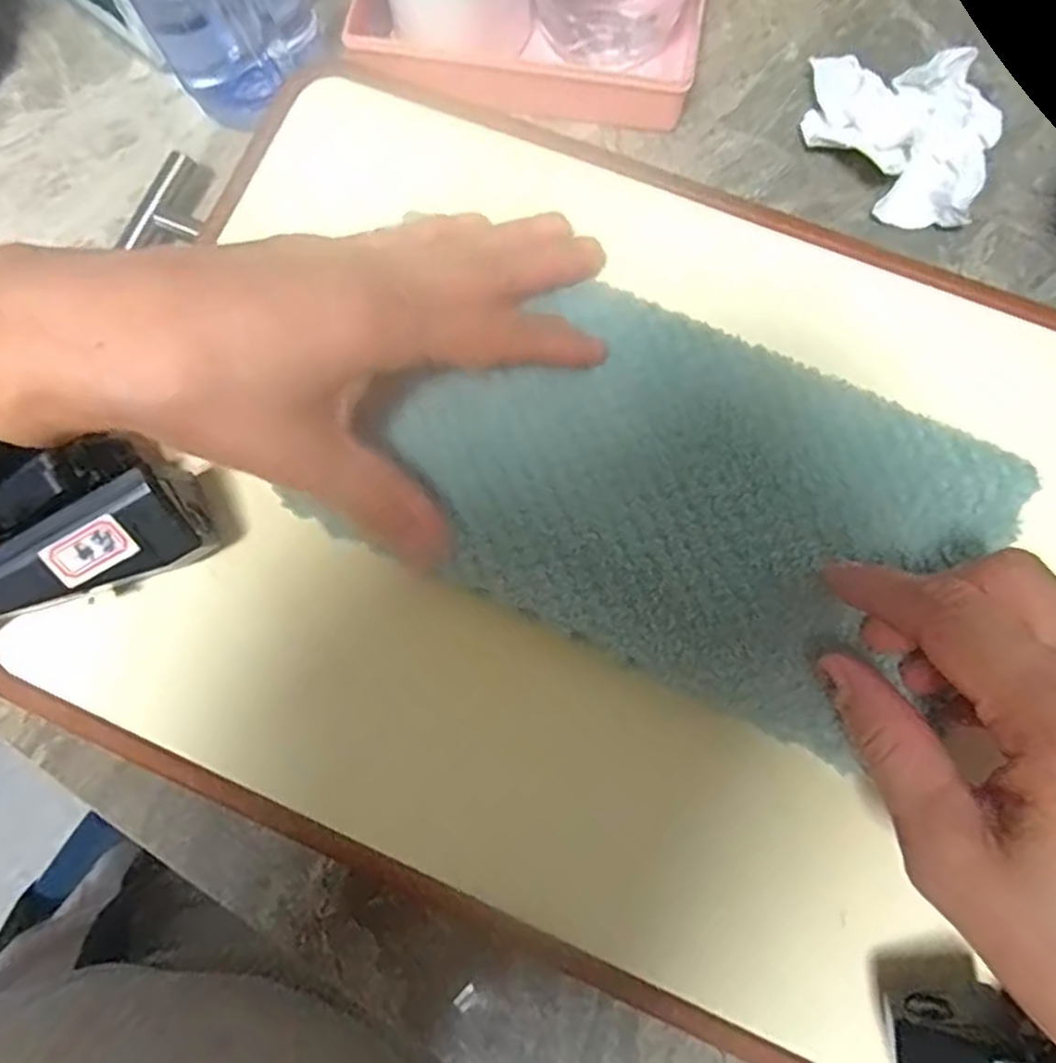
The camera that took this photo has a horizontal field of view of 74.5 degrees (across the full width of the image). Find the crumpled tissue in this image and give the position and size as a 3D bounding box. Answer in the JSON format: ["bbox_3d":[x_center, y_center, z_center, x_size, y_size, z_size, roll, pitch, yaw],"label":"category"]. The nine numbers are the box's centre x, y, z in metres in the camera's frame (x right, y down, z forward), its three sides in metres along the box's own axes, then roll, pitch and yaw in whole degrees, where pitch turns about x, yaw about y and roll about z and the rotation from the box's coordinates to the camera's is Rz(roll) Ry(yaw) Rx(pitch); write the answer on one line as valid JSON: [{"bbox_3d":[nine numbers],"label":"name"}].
[{"bbox_3d":[0.148,-0.160,0.271,0.060,0.027,0.080,-42,80,-7],"label":"crumpled tissue"}]

